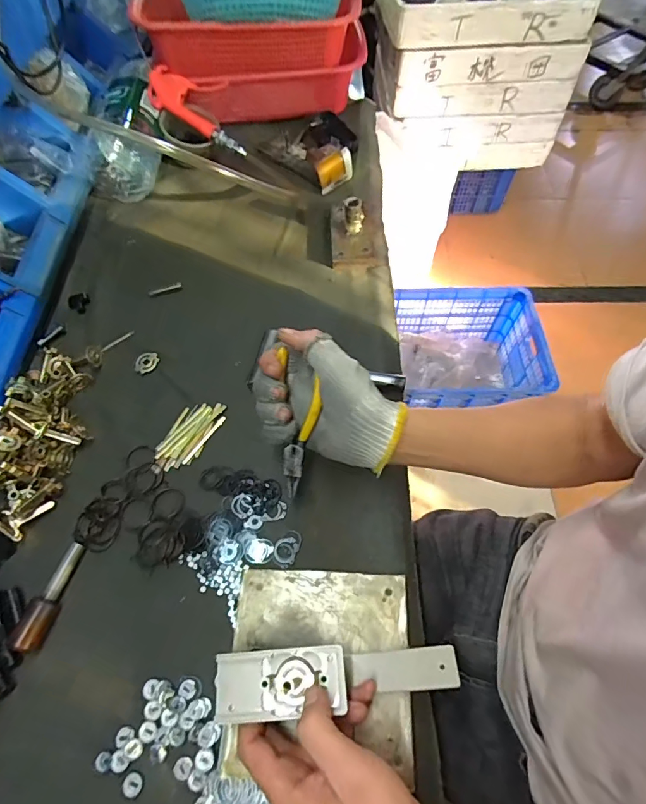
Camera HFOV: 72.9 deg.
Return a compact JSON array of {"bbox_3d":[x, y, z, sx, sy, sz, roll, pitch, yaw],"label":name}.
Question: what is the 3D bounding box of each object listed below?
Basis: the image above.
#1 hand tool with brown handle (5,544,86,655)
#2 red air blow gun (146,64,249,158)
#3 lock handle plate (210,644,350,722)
[{"bbox_3d":[-0.253,0.178,0.405,0.019,0.018,0.093,14,62,10],"label":"hand tool with brown handle"},{"bbox_3d":[-0.187,-0.474,0.710,0.187,0.034,0.094,40,68,-1],"label":"red air blow gun"},{"bbox_3d":[-0.031,0.203,0.318,0.094,0.011,0.042,-10,61,1],"label":"lock handle plate"}]

